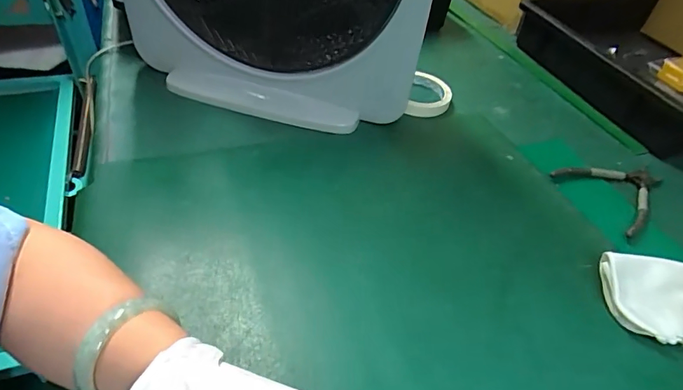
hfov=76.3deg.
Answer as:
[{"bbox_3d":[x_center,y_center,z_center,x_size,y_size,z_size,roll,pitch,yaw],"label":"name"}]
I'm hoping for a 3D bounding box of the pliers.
[{"bbox_3d":[0.332,-0.010,0.518,0.133,0.012,0.104,-21,51,-26],"label":"pliers"}]

